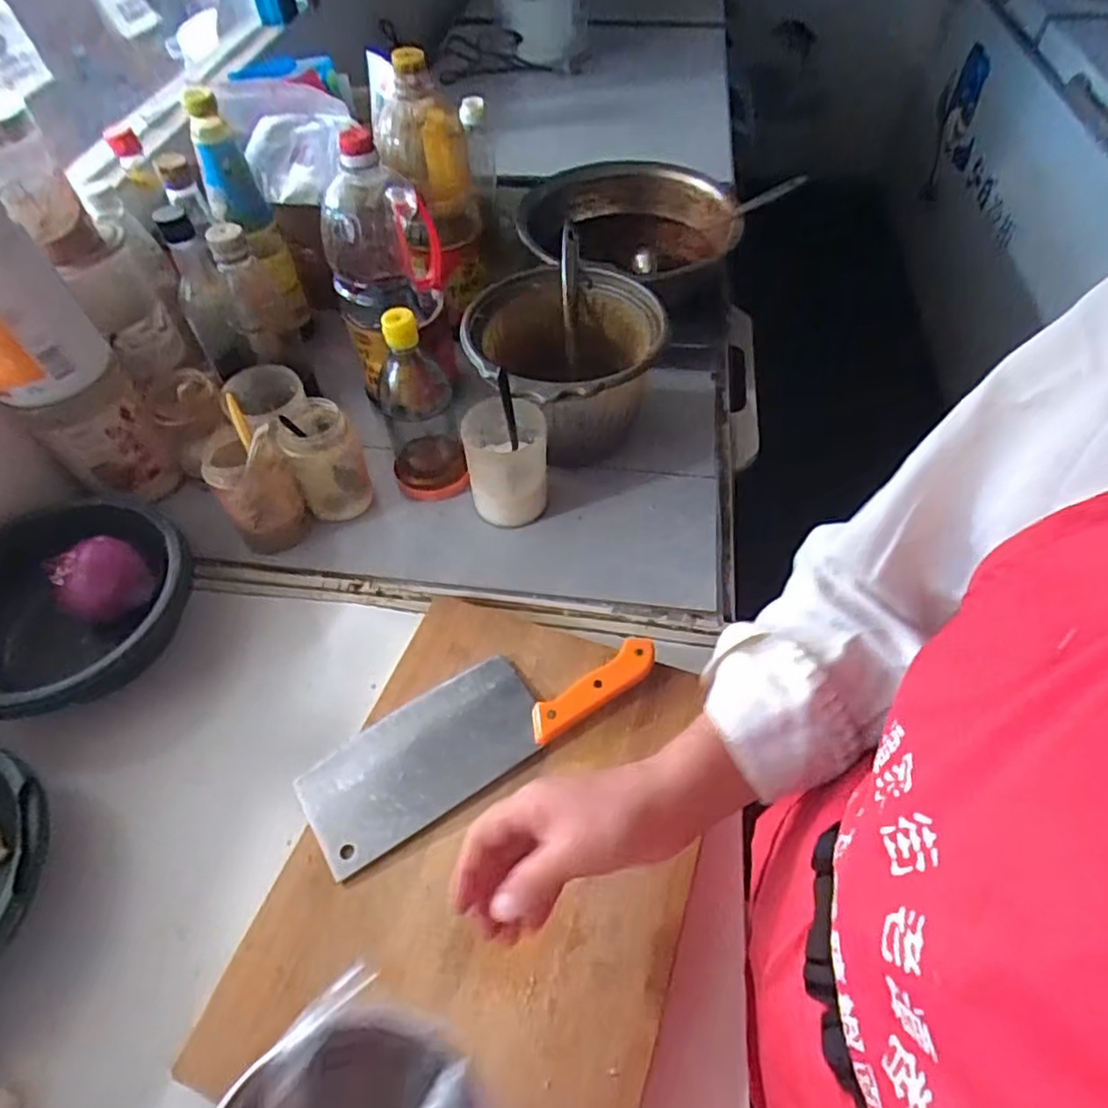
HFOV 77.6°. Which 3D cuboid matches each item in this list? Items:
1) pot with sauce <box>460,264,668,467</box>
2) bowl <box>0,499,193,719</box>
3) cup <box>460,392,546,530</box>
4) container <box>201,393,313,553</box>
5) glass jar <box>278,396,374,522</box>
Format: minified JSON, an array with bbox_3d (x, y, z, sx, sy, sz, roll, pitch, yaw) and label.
[{"bbox_3d":[0.012,-0.188,0.717,0.187,0.140,0.191,-1,53,2],"label":"pot with sauce"},{"bbox_3d":[-0.424,0.056,0.591,0.169,0.073,0.183,-1,53,2],"label":"bowl"},{"bbox_3d":[-0.045,-0.087,0.679,0.083,0.111,0.071,-3,52,0],"label":"cup"},{"bbox_3d":[-0.283,-0.064,0.658,0.071,0.128,0.066,-26,56,-17],"label":"container"},{"bbox_3d":[-0.225,-0.090,0.681,0.063,0.109,0.069,-1,53,2],"label":"glass jar"}]

